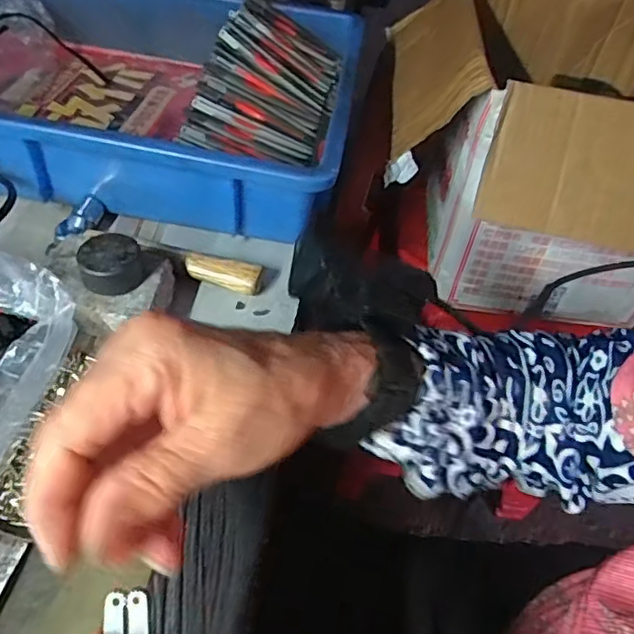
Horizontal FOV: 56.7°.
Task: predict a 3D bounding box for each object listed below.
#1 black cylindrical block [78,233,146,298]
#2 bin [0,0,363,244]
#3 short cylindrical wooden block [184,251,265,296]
[{"bbox_3d":[-0.131,-0.033,0.371,0.036,0.023,0.035,3,47,-4],"label":"black cylindrical block"},{"bbox_3d":[-0.181,-0.209,0.514,0.423,0.073,0.296,9,47,1],"label":"bin"},{"bbox_3d":[-0.066,-0.030,0.418,0.053,0.020,0.018,12,47,4],"label":"short cylindrical wooden block"}]

